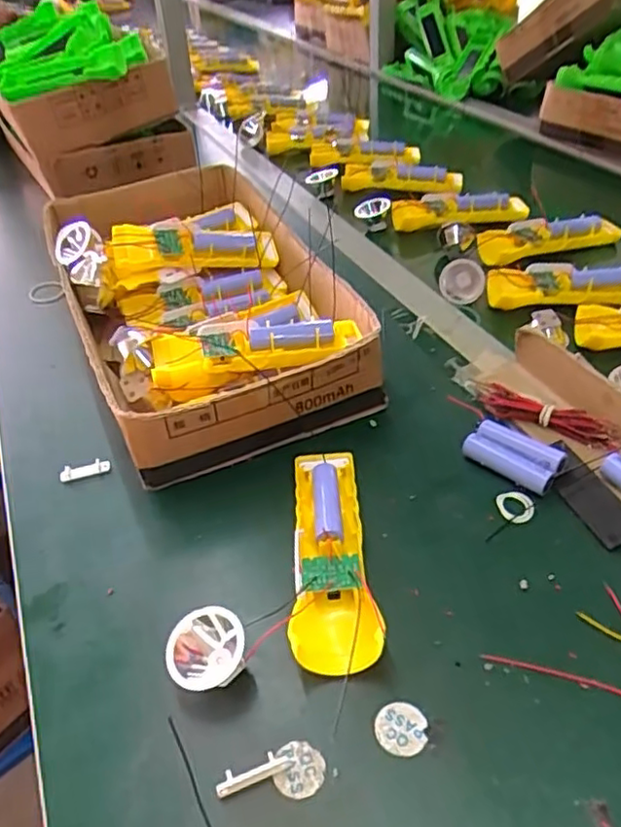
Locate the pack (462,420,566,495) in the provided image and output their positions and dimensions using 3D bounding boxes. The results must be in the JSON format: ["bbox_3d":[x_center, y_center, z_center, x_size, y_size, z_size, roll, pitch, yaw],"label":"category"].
[{"bbox_3d":[0.147,0.030,0.466,0.065,0.018,0.034,24,49,31],"label":"pack"}]

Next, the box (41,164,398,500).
[{"bbox_3d":[-0.110,-0.120,0.622,0.218,0.087,0.424,-18,42,-13],"label":"box"}]

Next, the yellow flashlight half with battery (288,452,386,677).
[{"bbox_3d":[0.015,0.084,0.411,0.049,0.035,0.161,-4,40,3],"label":"yellow flashlight half with battery"}]

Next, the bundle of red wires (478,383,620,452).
[{"bbox_3d":[0.178,0.002,0.489,0.108,0.019,0.019,25,50,32],"label":"bundle of red wires"}]

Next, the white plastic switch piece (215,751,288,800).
[{"bbox_3d":[-0.029,0.180,0.322,0.036,0.013,0.008,-16,41,-11],"label":"white plastic switch piece"}]

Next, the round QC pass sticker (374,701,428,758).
[{"bbox_3d":[0.047,0.165,0.338,0.026,0.004,0.026,-4,46,4],"label":"round QC pass sticker"}]

